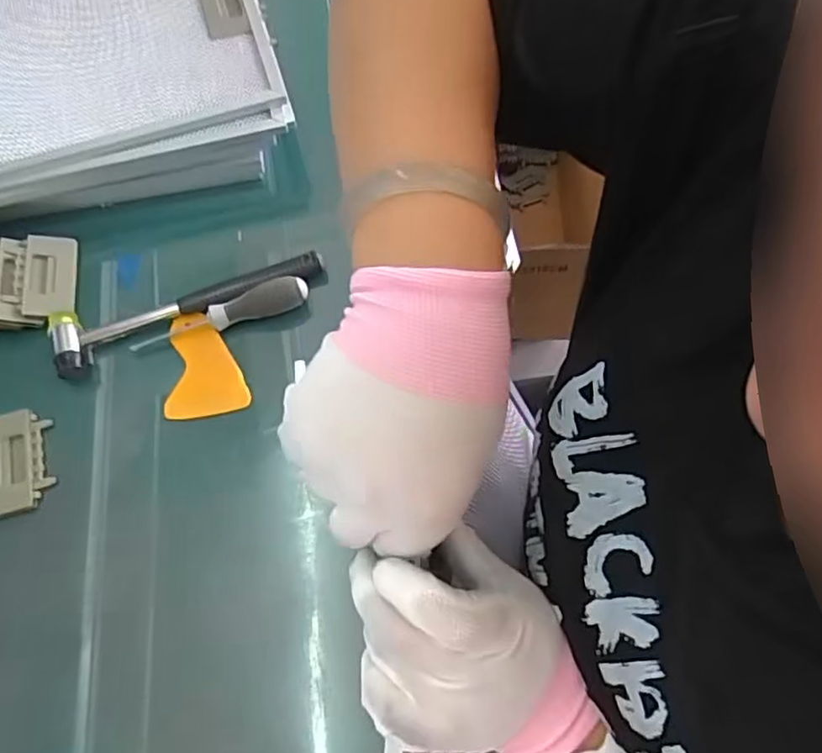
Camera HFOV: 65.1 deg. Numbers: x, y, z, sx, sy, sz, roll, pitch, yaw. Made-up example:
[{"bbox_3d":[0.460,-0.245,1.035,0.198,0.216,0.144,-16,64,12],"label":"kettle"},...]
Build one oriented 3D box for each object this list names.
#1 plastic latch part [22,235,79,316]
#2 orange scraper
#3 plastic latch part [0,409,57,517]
[{"bbox_3d":[-0.333,-0.094,0.595,0.043,0.009,0.087,-1,59,-22],"label":"plastic latch part"},{"bbox_3d":[-0.175,-0.012,0.559,0.068,0.007,0.096,-6,66,0],"label":"orange scraper"},{"bbox_3d":[-0.324,0.068,0.528,0.053,0.013,0.087,-15,67,-4],"label":"plastic latch part"}]

